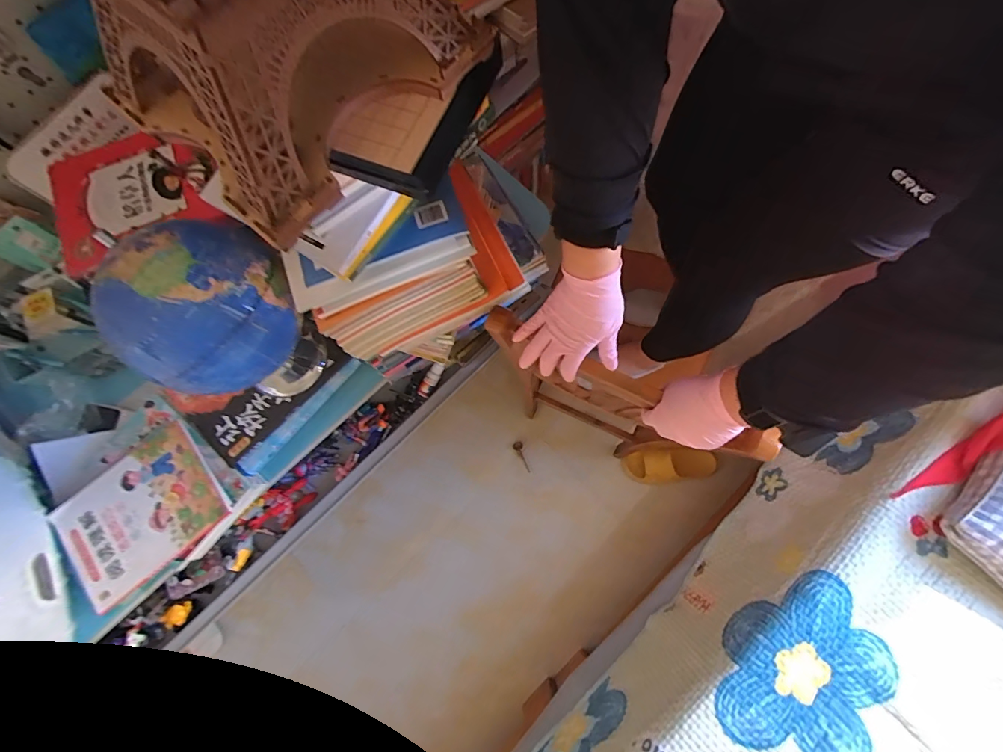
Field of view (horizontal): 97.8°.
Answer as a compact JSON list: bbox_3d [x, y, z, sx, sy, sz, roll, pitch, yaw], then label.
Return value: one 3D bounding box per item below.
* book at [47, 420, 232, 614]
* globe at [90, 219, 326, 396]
[{"bbox_3d":[-0.485,0.186,0.583,0.203,0.017,0.157,-39,78,-7],"label":"book"},{"bbox_3d":[-0.319,-0.073,0.488,0.168,0.166,0.174,-9,76,2],"label":"globe"}]

